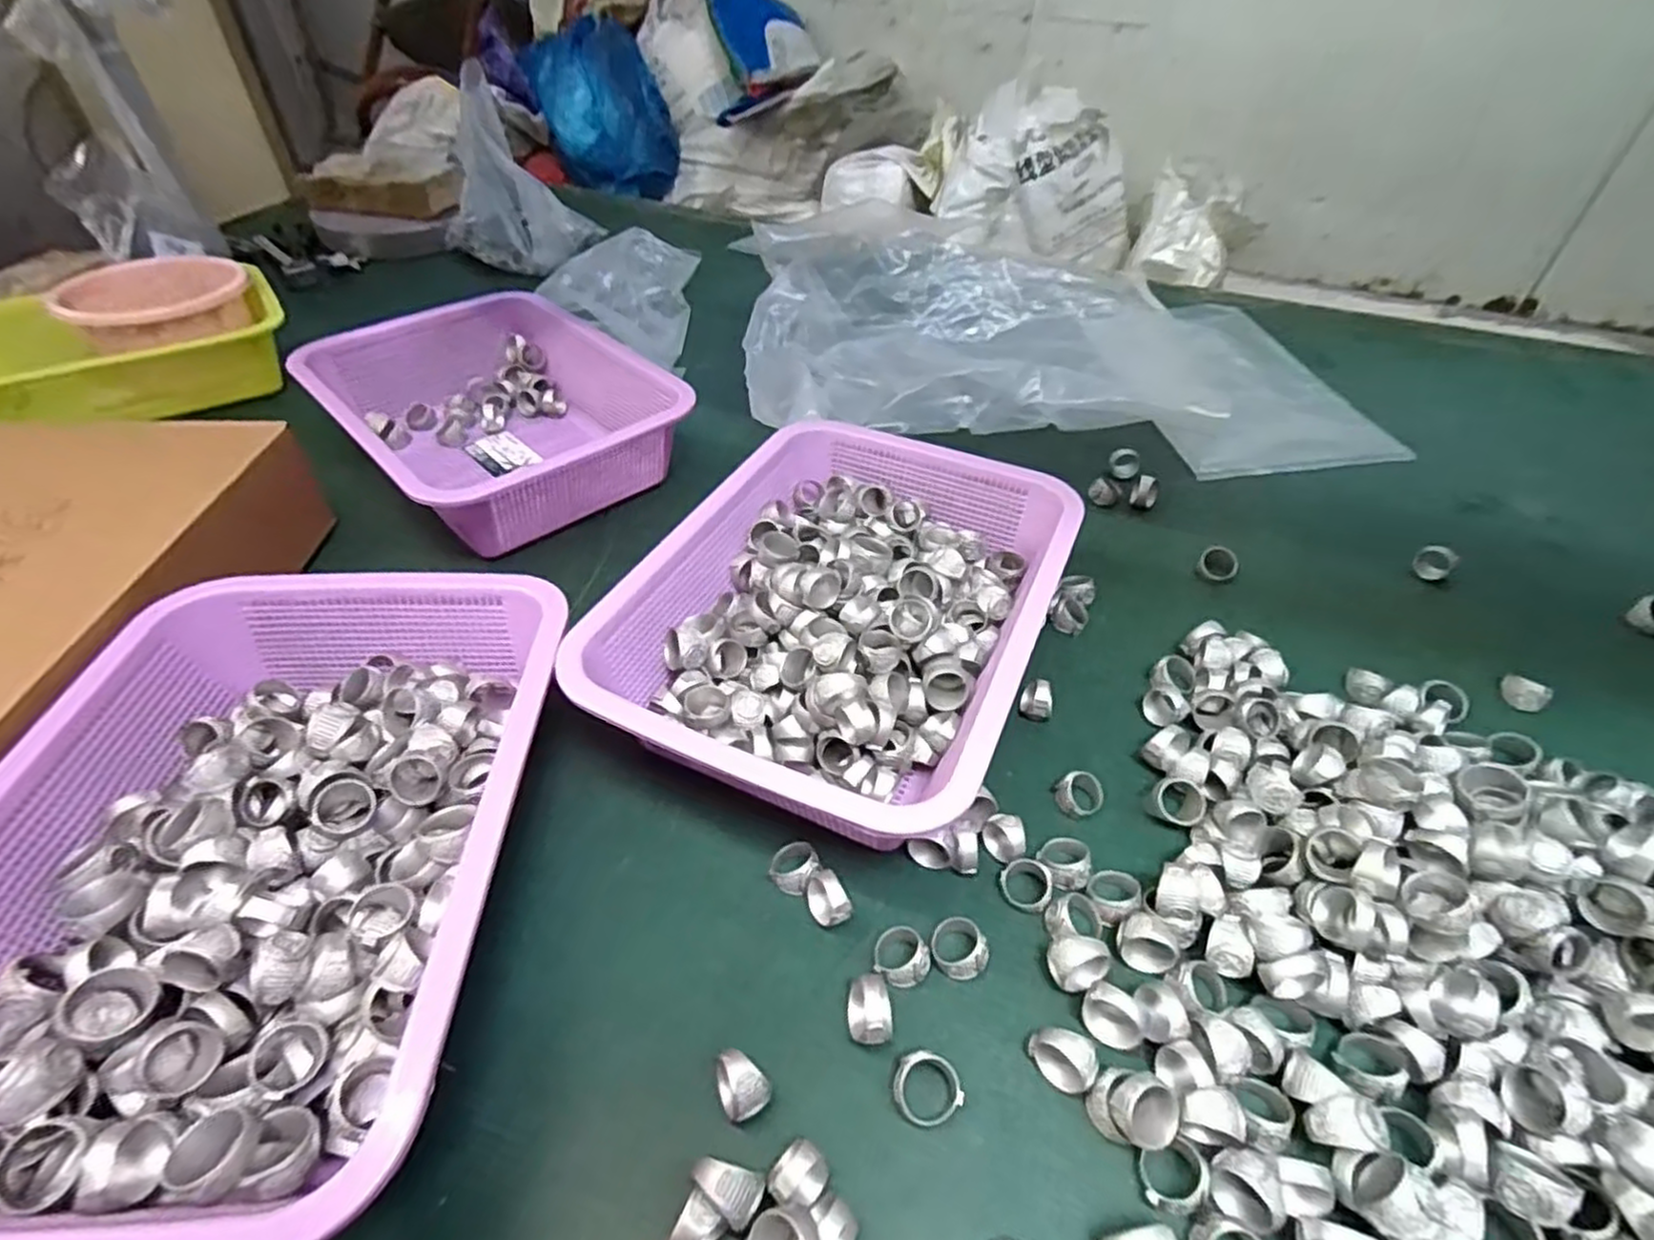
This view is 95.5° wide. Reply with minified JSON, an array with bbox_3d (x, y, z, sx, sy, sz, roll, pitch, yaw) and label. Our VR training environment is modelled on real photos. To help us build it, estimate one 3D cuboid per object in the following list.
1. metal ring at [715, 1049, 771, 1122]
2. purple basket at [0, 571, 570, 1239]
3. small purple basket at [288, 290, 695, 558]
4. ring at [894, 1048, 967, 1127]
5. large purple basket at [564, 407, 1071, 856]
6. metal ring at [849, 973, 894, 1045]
[{"bbox_3d":[-0.034,0.189,0.306,0.019,0.023,0.023,-18,48,-19],"label":"metal ring"},{"bbox_3d":[-0.247,0.102,0.344,0.218,0.086,0.302,-1,45,-3],"label":"purple basket"},{"bbox_3d":[-0.281,-0.174,0.638,0.223,0.083,0.286,-33,54,-30],"label":"small purple basket"},{"bbox_3d":[0.041,0.194,0.312,0.026,0.013,0.026,1,45,-1],"label":"ring"},{"bbox_3d":[0.016,-0.008,0.469,0.221,0.075,0.297,19,48,17],"label":"large purple basket"},{"bbox_3d":[0.020,0.169,0.329,0.020,0.023,0.029,3,45,1],"label":"metal ring"}]

